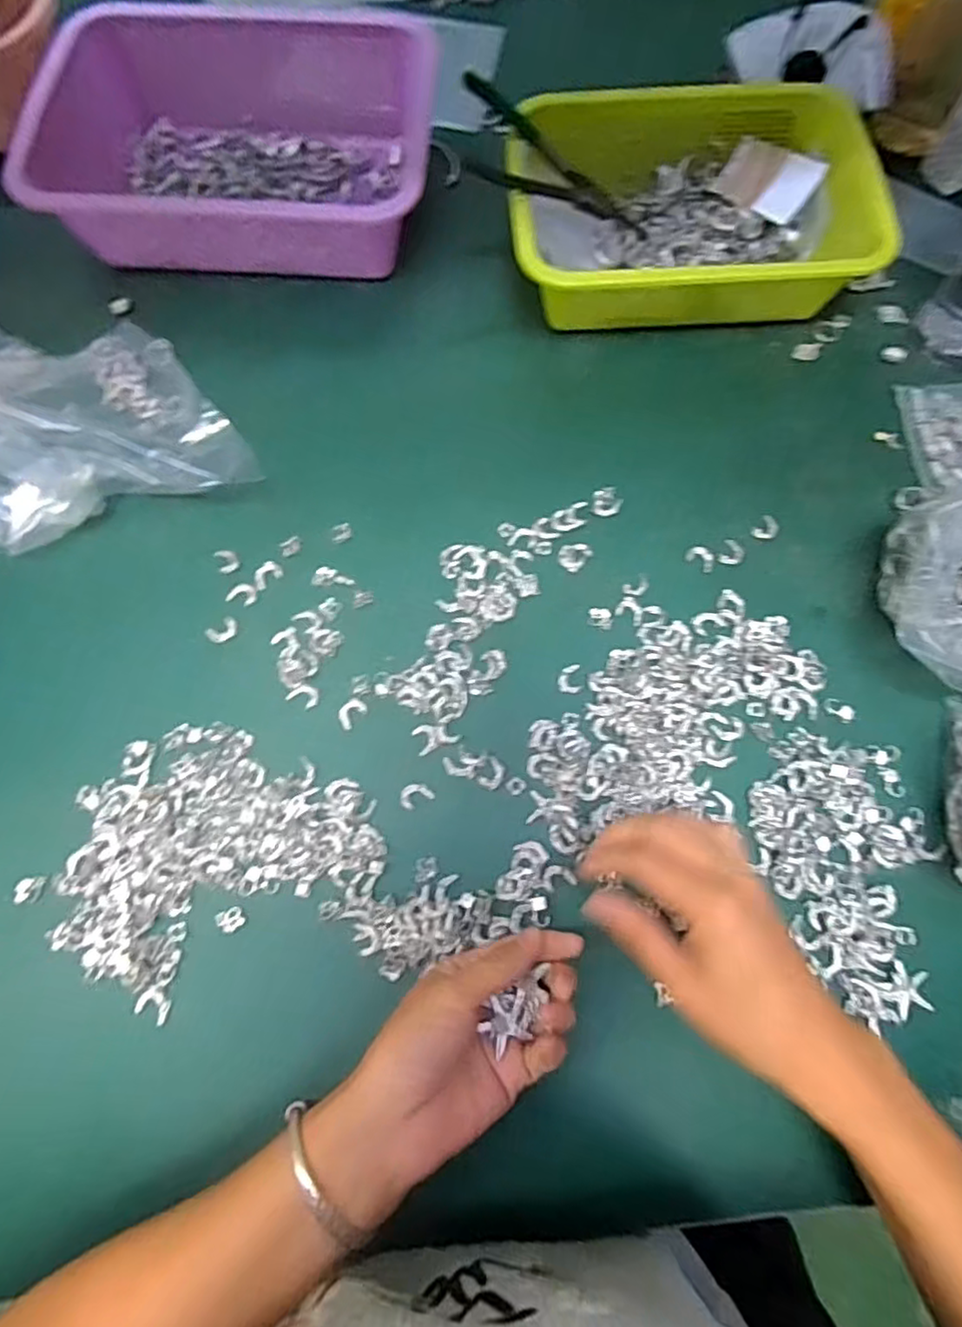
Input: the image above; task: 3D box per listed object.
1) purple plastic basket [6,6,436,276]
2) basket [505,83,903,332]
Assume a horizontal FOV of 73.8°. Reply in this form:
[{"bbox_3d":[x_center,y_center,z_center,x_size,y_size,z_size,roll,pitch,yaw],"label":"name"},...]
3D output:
[{"bbox_3d":[-0.189,-0.424,0.524,0.297,0.077,0.208,1,72,0],"label":"purple plastic basket"},{"bbox_3d":[0.148,-0.354,0.505,0.256,0.072,0.185,-4,72,-1],"label":"basket"}]

